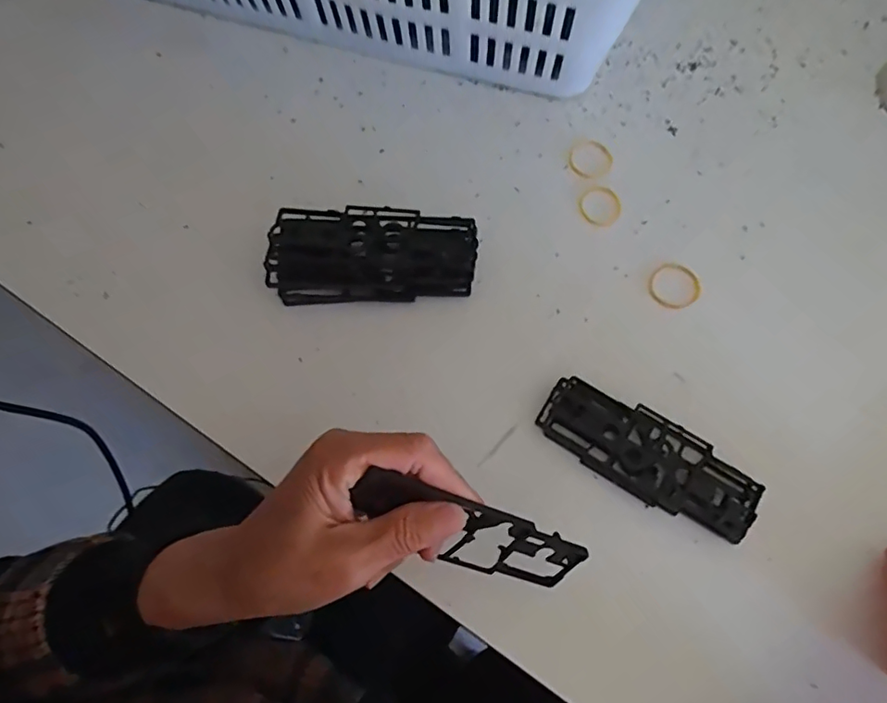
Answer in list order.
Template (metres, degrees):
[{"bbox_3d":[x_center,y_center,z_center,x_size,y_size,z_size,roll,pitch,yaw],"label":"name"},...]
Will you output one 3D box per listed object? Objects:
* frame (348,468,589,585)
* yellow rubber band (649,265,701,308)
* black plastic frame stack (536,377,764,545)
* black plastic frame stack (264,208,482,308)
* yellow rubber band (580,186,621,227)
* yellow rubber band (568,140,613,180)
[{"bbox_3d":[0.013,0.090,0.262,0.118,0.043,0.009,21,32,-14],"label":"frame"},{"bbox_3d":[0.152,-0.043,0.357,0.033,0.004,0.032,0,70,-1],"label":"yellow rubber band"},{"bbox_3d":[0.117,0.061,0.318,0.125,0.023,0.046,31,72,9],"label":"black plastic frame stack"},{"bbox_3d":[-0.044,-0.062,0.346,0.126,0.034,0.055,-3,70,-2],"label":"black plastic frame stack"},{"bbox_3d":[0.107,-0.100,0.373,0.031,0.004,0.029,0,70,-1],"label":"yellow rubber band"},{"bbox_3d":[0.104,-0.136,0.386,0.034,0.004,0.032,0,70,-1],"label":"yellow rubber band"}]

